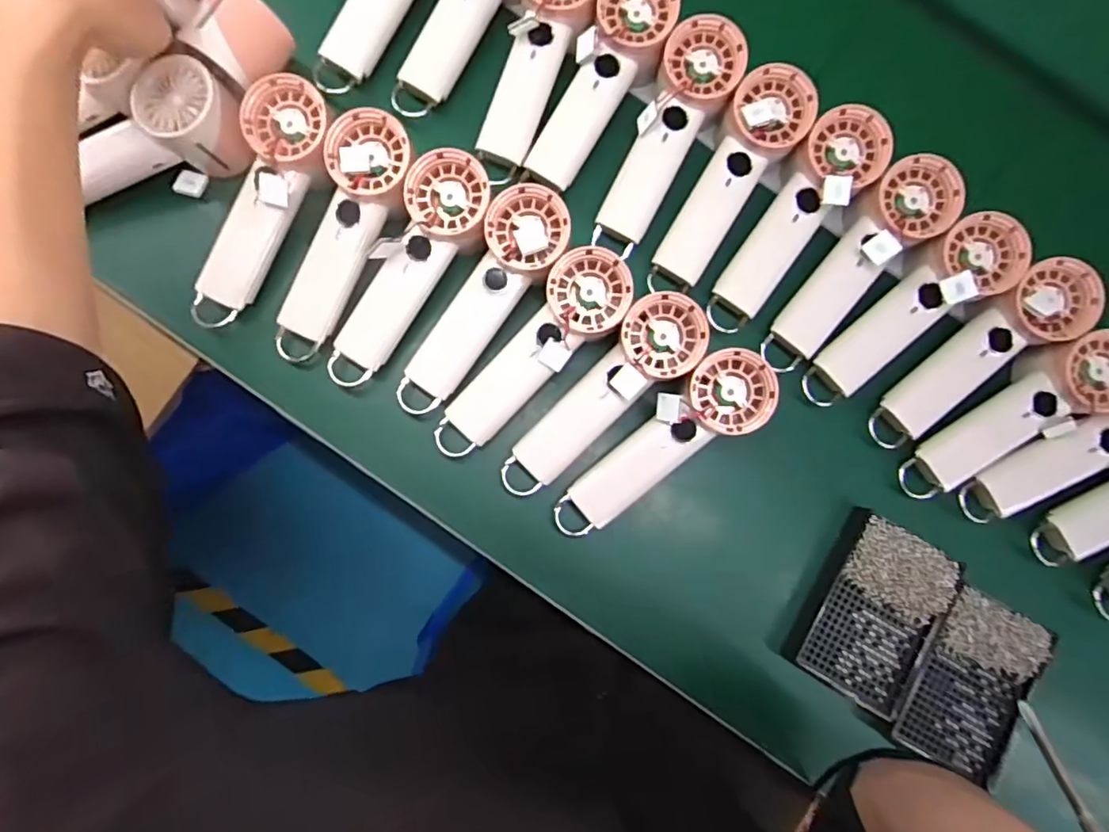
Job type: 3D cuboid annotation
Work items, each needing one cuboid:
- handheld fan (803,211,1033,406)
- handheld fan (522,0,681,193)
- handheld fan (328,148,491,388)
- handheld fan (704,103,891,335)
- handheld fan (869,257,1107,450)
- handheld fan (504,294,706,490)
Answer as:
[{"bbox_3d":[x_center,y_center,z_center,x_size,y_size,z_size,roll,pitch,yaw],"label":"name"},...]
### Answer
[{"bbox_3d":[0.279,-0.080,0.440,0.191,0.047,0.061,-41,88,9],"label":"handheld fan"},{"bbox_3d":[0.037,-0.266,0.460,0.061,0.041,0.177,31,99,0],"label":"handheld fan"},{"bbox_3d":[-0.113,-0.109,0.437,0.063,0.031,0.196,32,98,0],"label":"handheld fan"},{"bbox_3d":[0.189,-0.153,0.443,0.052,0.034,0.190,36,101,1],"label":"handheld fan"},{"bbox_3d":[0.336,-0.045,0.454,0.193,0.043,0.060,-40,88,8],"label":"handheld fan"},{"bbox_3d":[0.036,-0.014,0.430,0.188,0.029,0.058,-44,88,10],"label":"handheld fan"}]

